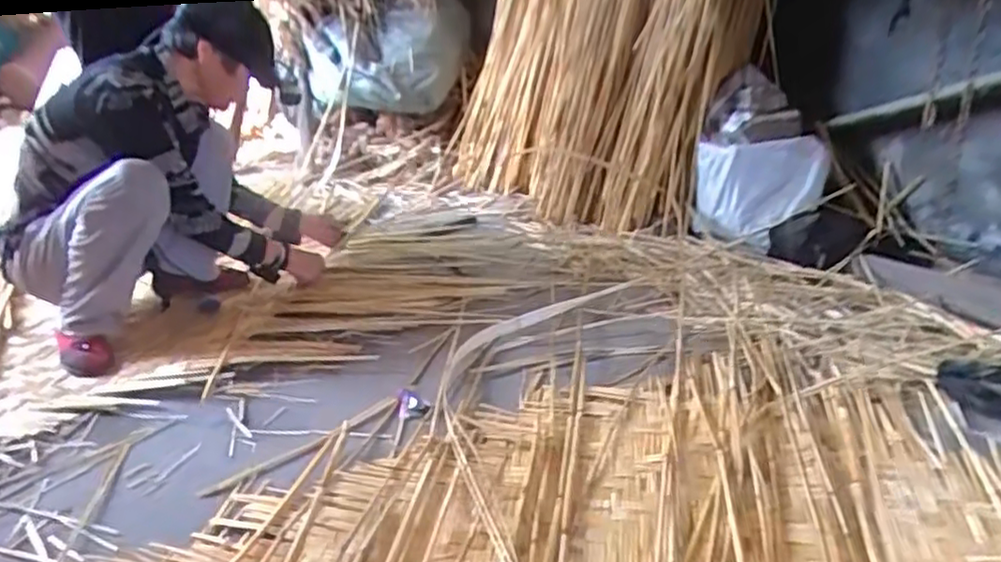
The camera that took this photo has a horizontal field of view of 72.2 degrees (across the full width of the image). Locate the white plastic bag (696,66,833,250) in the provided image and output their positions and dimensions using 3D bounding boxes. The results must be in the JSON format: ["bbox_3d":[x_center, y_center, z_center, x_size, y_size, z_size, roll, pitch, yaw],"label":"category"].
[{"bbox_3d":[0.585,-0.260,1.568,0.197,0.358,0.261,-14,25,-21],"label":"white plastic bag"}]

